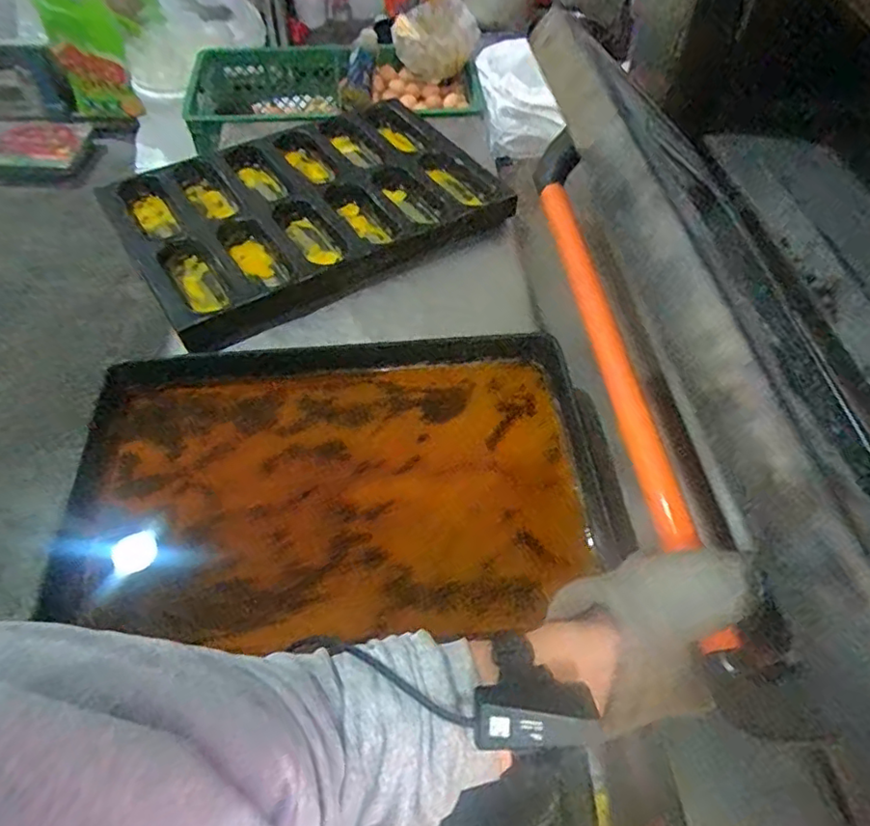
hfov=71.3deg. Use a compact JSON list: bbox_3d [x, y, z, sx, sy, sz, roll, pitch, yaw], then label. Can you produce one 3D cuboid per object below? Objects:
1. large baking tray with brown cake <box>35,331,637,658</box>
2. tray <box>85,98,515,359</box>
[{"bbox_3d":[-0.110,0.085,0.752,0.636,0.058,0.401,-6,54,-4],"label":"large baking tray with brown cake"},{"bbox_3d":[-0.214,-0.379,1.049,0.607,0.083,0.430,-28,58,-20],"label":"tray"}]

